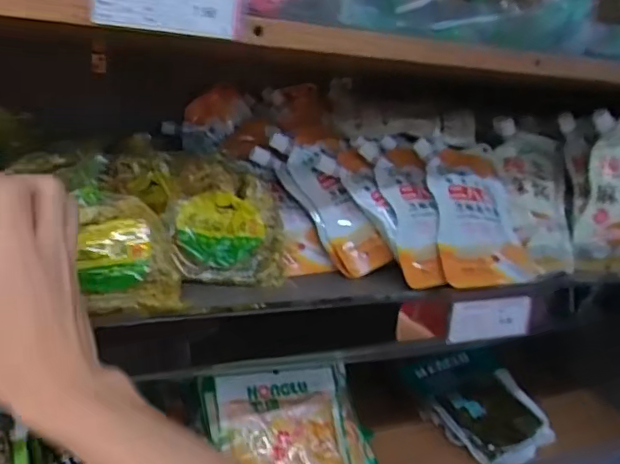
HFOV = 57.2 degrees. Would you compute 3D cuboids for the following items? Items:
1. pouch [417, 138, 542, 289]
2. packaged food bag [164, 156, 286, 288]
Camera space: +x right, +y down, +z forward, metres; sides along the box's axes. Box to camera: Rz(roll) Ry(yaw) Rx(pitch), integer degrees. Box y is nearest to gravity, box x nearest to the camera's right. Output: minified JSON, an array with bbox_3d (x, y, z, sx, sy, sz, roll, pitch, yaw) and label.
[{"bbox_3d":[0.181,-0.016,0.637,0.111,0.045,0.204,9,51,-16],"label":"pouch"},{"bbox_3d":[-0.080,-0.012,0.558,0.111,0.108,0.056,6,13,8],"label":"packaged food bag"}]

